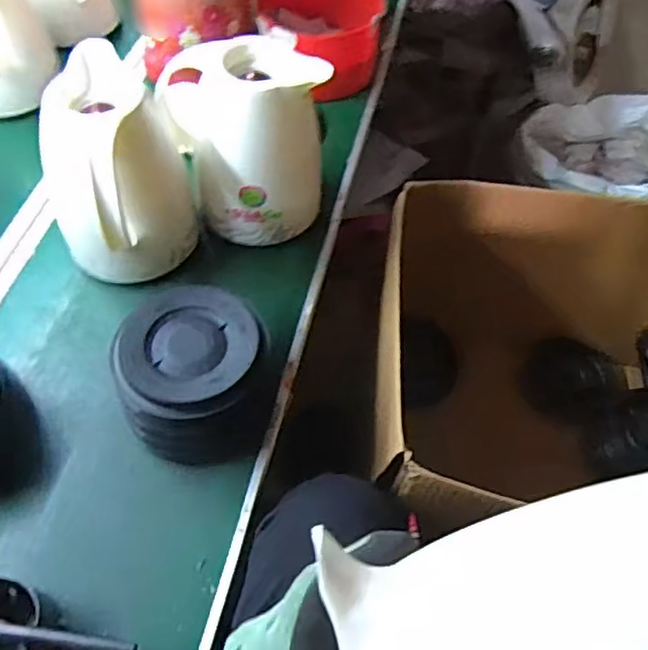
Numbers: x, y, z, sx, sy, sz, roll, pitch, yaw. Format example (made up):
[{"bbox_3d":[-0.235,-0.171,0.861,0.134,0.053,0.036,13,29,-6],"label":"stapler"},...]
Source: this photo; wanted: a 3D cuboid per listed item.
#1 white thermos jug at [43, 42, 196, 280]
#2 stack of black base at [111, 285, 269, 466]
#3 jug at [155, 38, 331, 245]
[{"bbox_3d":[-0.197,-0.141,0.607,0.130,0.164,0.165,-22,60,-17],"label":"white thermos jug"},{"bbox_3d":[-0.114,0.042,0.563,0.129,0.074,0.138,7,56,2],"label":"stack of black base"},{"bbox_3d":[-0.076,-0.194,0.661,0.140,0.164,0.144,-18,59,-14],"label":"jug"}]

